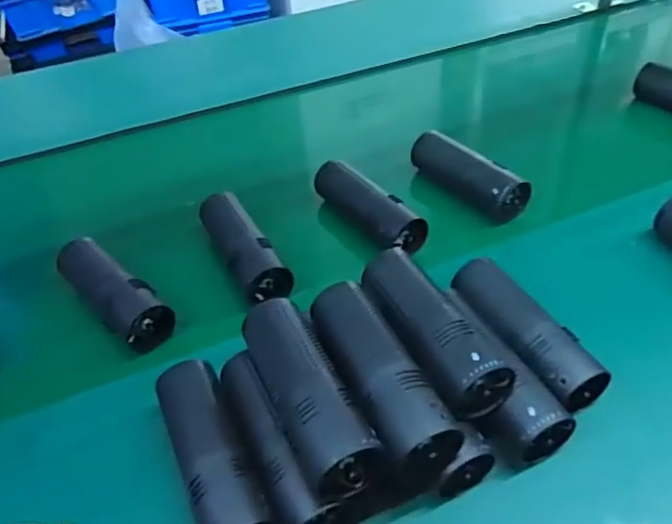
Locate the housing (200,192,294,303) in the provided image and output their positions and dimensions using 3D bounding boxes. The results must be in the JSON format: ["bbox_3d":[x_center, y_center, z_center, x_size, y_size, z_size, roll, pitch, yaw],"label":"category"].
[{"bbox_3d":[-0.109,-0.022,0.646,0.047,0.046,0.171,-25,46,-20],"label":"housing"}]

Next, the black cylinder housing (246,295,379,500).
[{"bbox_3d":[-0.026,0.098,0.439,0.051,0.051,0.169,-22,45,-17],"label":"black cylinder housing"}]

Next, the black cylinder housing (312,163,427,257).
[{"bbox_3d":[0.036,-0.069,0.688,0.045,0.049,0.164,-32,49,-26],"label":"black cylinder housing"}]

